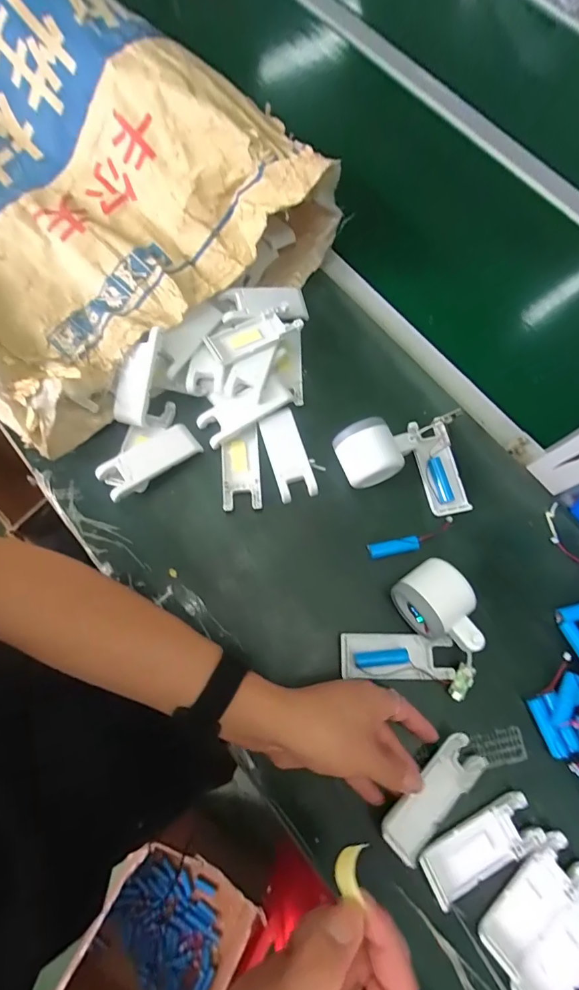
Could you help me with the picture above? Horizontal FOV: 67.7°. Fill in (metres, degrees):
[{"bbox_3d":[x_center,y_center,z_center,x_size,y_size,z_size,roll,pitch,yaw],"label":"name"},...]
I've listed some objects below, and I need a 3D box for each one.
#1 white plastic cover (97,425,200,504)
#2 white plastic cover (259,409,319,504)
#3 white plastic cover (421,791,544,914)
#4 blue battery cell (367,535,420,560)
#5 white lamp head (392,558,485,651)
[{"bbox_3d":[-0.143,-0.036,0.442,0.100,0.019,0.041,-36,78,-12],"label":"white plastic cover"},{"bbox_3d":[-0.002,-0.043,0.450,0.039,0.005,0.094,-17,75,-7],"label":"white plastic cover"},{"bbox_3d":[0.160,0.293,0.357,0.103,0.009,0.042,-26,76,-9],"label":"white plastic cover"},{"bbox_3d":[0.104,0.053,0.432,0.050,0.014,0.016,-11,74,-5],"label":"blue battery cell"},{"bbox_3d":[0.137,0.106,0.398,0.061,0.051,0.082,-32,77,-11],"label":"white lamp head"}]

